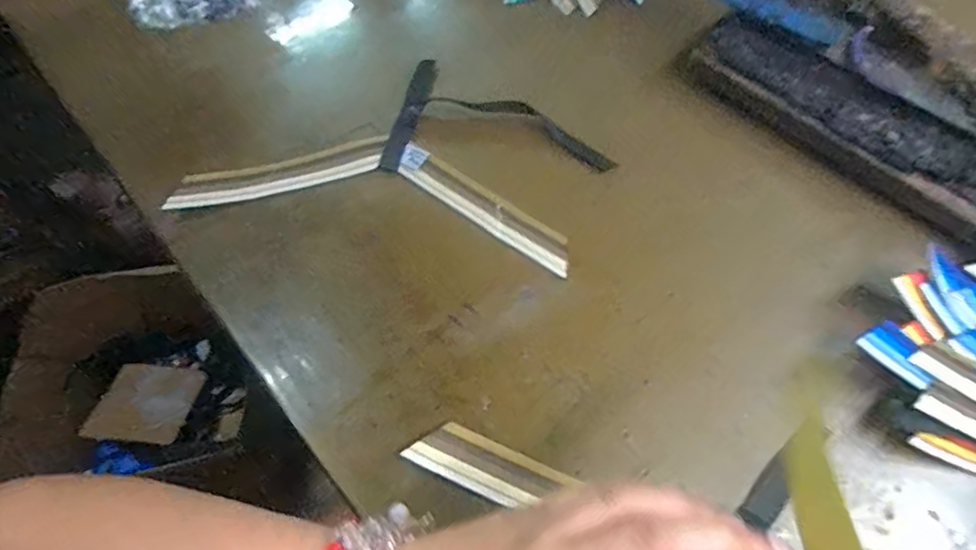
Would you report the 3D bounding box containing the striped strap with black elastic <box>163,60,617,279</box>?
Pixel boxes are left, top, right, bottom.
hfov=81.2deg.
[{"bbox_3d":[-0.065,-0.113,0.491,0.326,0.017,0.208,10,58,8],"label":"striped strap with black elastic"}]

